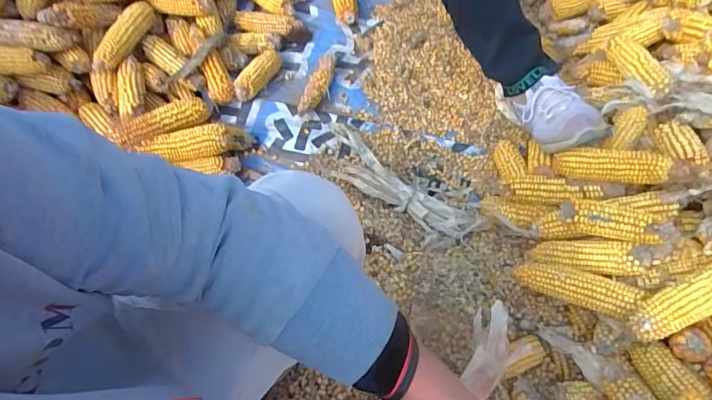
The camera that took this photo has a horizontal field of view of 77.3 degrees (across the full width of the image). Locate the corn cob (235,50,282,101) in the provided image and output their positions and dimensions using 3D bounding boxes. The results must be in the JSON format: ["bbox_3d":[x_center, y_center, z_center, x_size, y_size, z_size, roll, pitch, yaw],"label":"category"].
[{"bbox_3d":[-0.202,-0.261,0.926,0.047,0.046,0.146,25,66,11],"label":"corn cob"}]

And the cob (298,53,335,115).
[{"bbox_3d":[-0.082,-0.235,0.914,0.043,0.035,0.154,19,65,8],"label":"cob"}]

